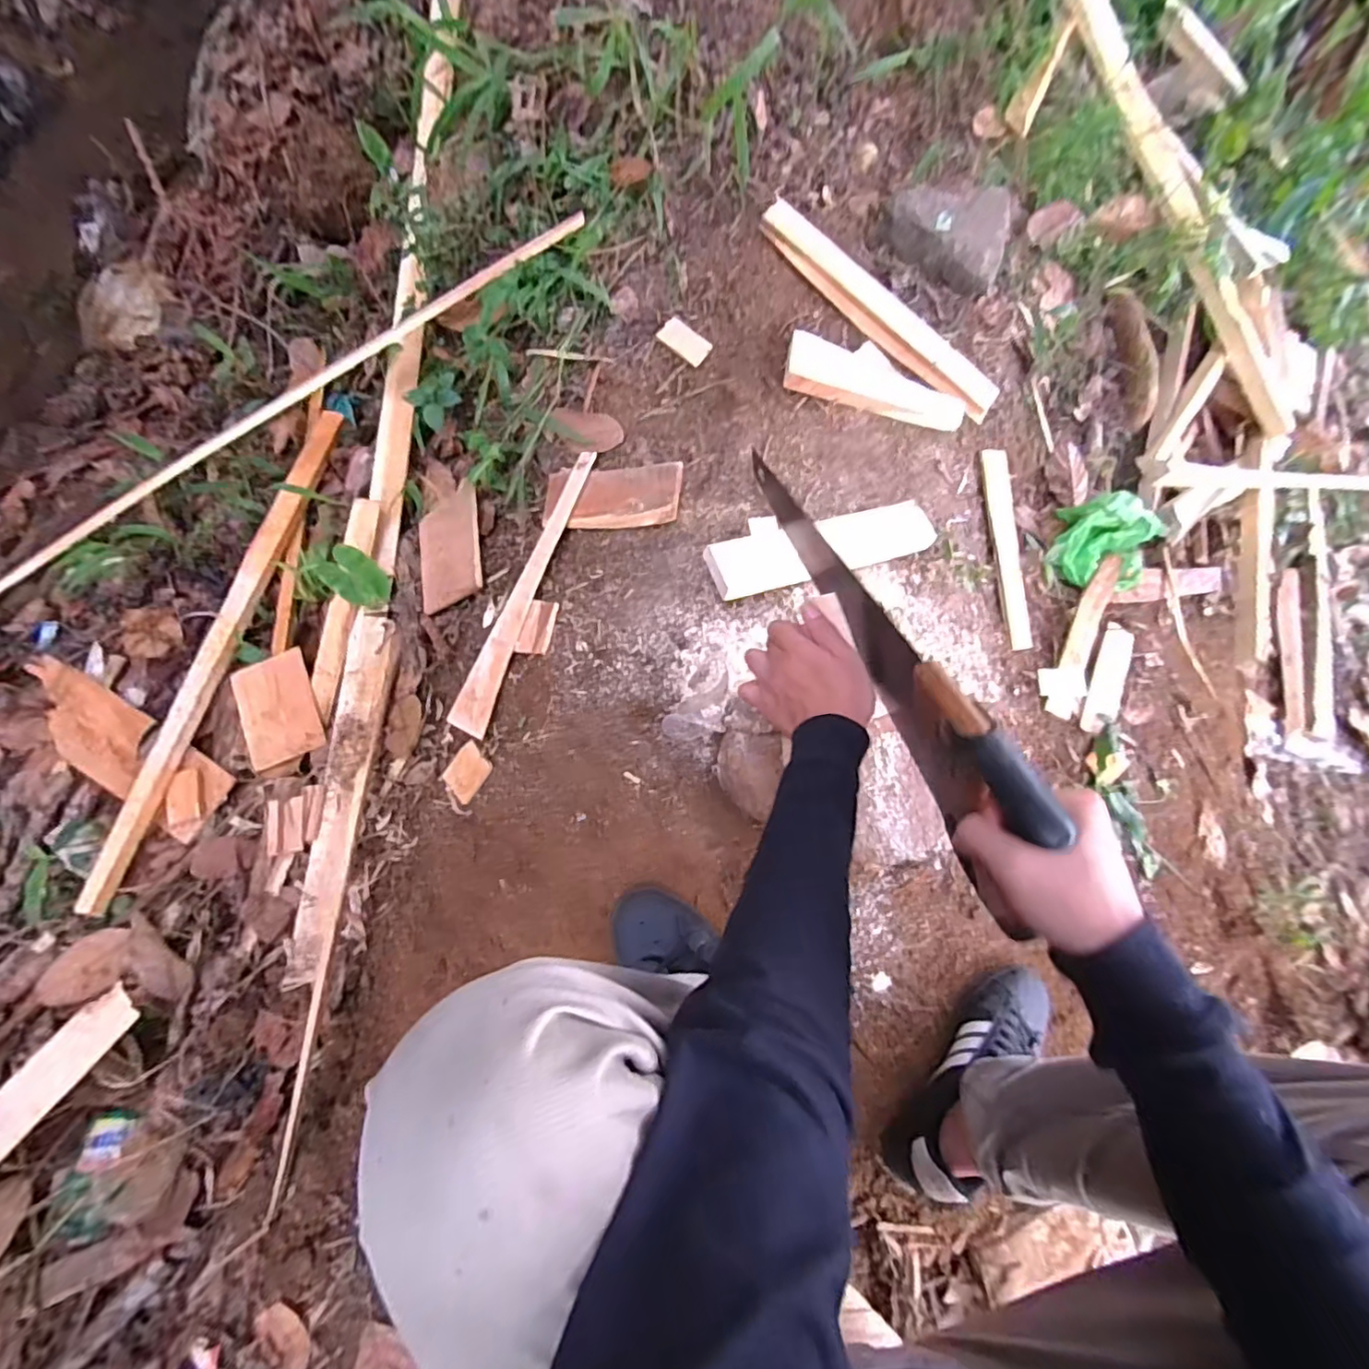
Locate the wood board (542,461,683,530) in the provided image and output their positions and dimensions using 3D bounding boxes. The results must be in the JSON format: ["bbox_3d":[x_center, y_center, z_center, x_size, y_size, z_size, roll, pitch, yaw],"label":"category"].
[{"bbox_3d":[-0.097,-0.246,0.803,0.187,0.013,0.087,2,73,15],"label":"wood board"}]

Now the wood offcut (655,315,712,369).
[{"bbox_3d":[0.001,-0.472,0.842,0.076,0.005,0.039,45,95,9],"label":"wood offcut"}]

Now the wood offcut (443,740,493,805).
[{"bbox_3d":[-0.273,0.109,0.767,0.064,0.004,0.063,40,95,32],"label":"wood offcut"}]

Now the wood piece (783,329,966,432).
[{"bbox_3d":[0.259,-0.412,0.824,0.245,0.038,0.095,15,70,4],"label":"wood piece"}]

